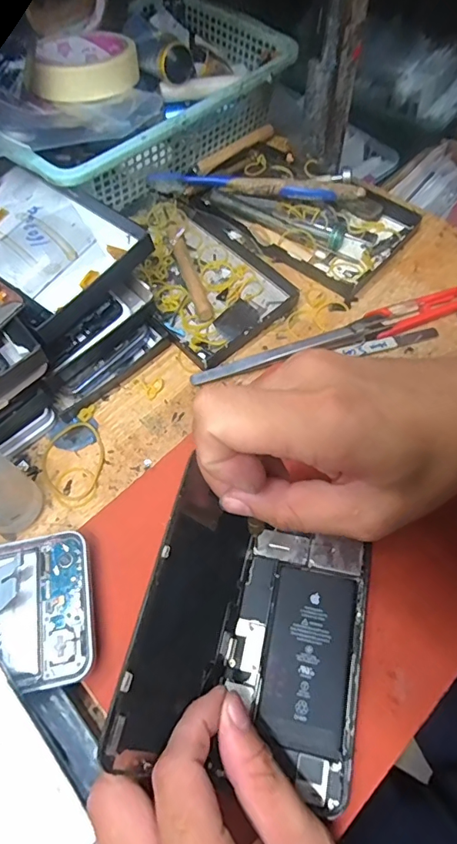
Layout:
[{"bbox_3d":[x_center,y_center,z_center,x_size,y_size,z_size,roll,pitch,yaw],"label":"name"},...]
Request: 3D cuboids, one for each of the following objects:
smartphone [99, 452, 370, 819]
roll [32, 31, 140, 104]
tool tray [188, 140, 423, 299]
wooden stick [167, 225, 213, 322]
[{"bbox_3d":[0.015,0.103,0.230,0.106,0.059,0.122,11,62,8],"label":"smartphone"},{"bbox_3d":[-0.120,-0.307,0.402,0.083,0.019,0.093,-7,62,-2],"label":"roll"},{"bbox_3d":[0.064,-0.188,0.413,0.175,0.030,0.109,36,68,19],"label":"tool tray"},{"bbox_3d":[-0.032,-0.125,0.387,0.014,0.012,0.103,-17,62,-7],"label":"wooden stick"}]

